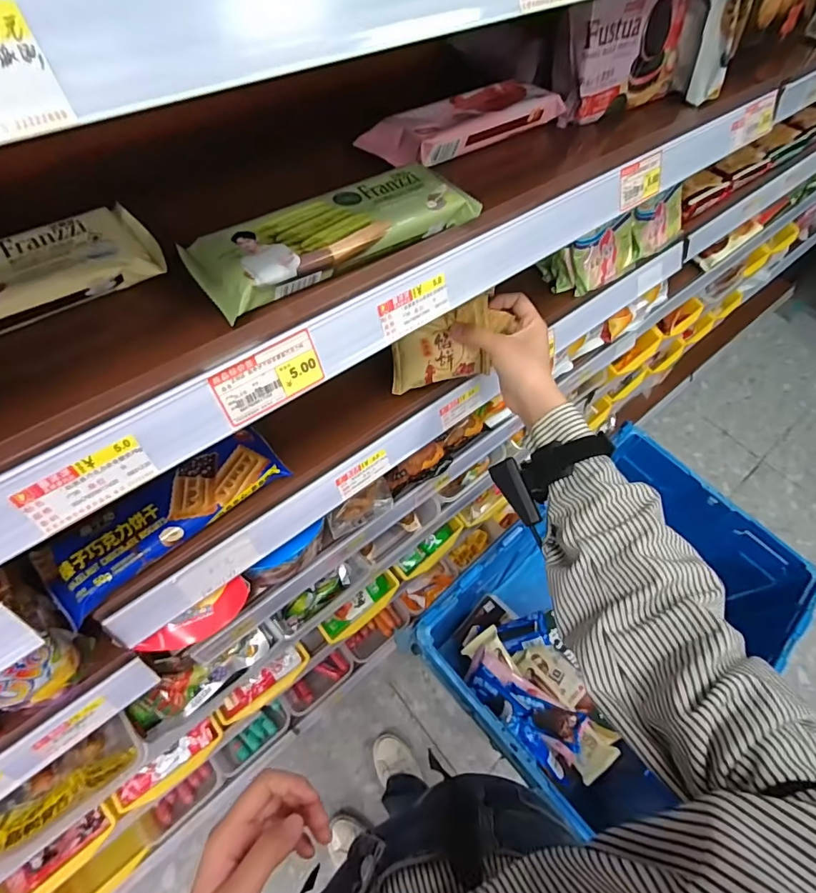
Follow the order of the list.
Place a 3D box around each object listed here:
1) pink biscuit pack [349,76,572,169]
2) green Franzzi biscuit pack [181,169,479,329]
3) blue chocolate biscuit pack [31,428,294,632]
[{"bbox_3d":[0.054,-0.298,0.434,0.197,0.021,0.059,-33,66,-23],"label":"pink biscuit pack"},{"bbox_3d":[-0.048,-0.149,0.330,0.197,0.021,0.063,-31,65,-22],"label":"green Franzzi biscuit pack"},{"bbox_3d":[-0.209,0.057,0.419,0.207,0.019,0.062,-38,68,-24],"label":"blue chocolate biscuit pack"}]

